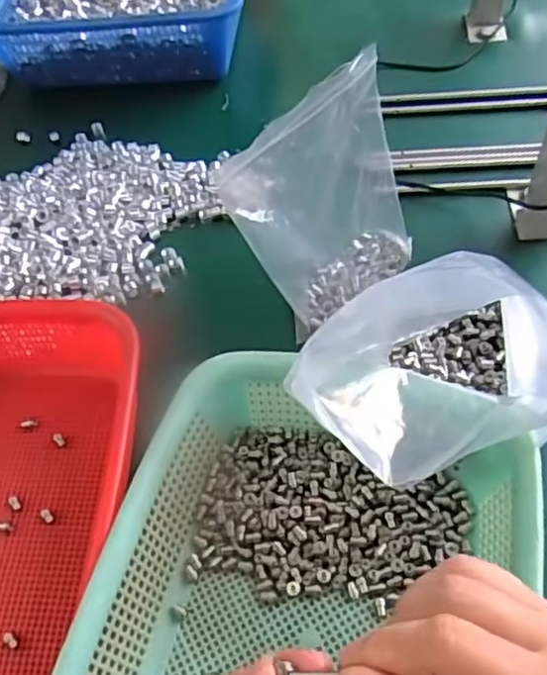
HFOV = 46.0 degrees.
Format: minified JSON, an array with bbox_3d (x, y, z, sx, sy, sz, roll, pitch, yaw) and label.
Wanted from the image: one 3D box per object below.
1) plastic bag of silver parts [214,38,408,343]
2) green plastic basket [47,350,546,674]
[{"bbox_3d":[0.042,-0.092,0.465,0.065,0.158,0.148,34,61,26],"label":"plastic bag of silver parts"},{"bbox_3d":[0.003,0.161,0.354,0.207,0.078,0.293,7,53,9],"label":"green plastic basket"}]

